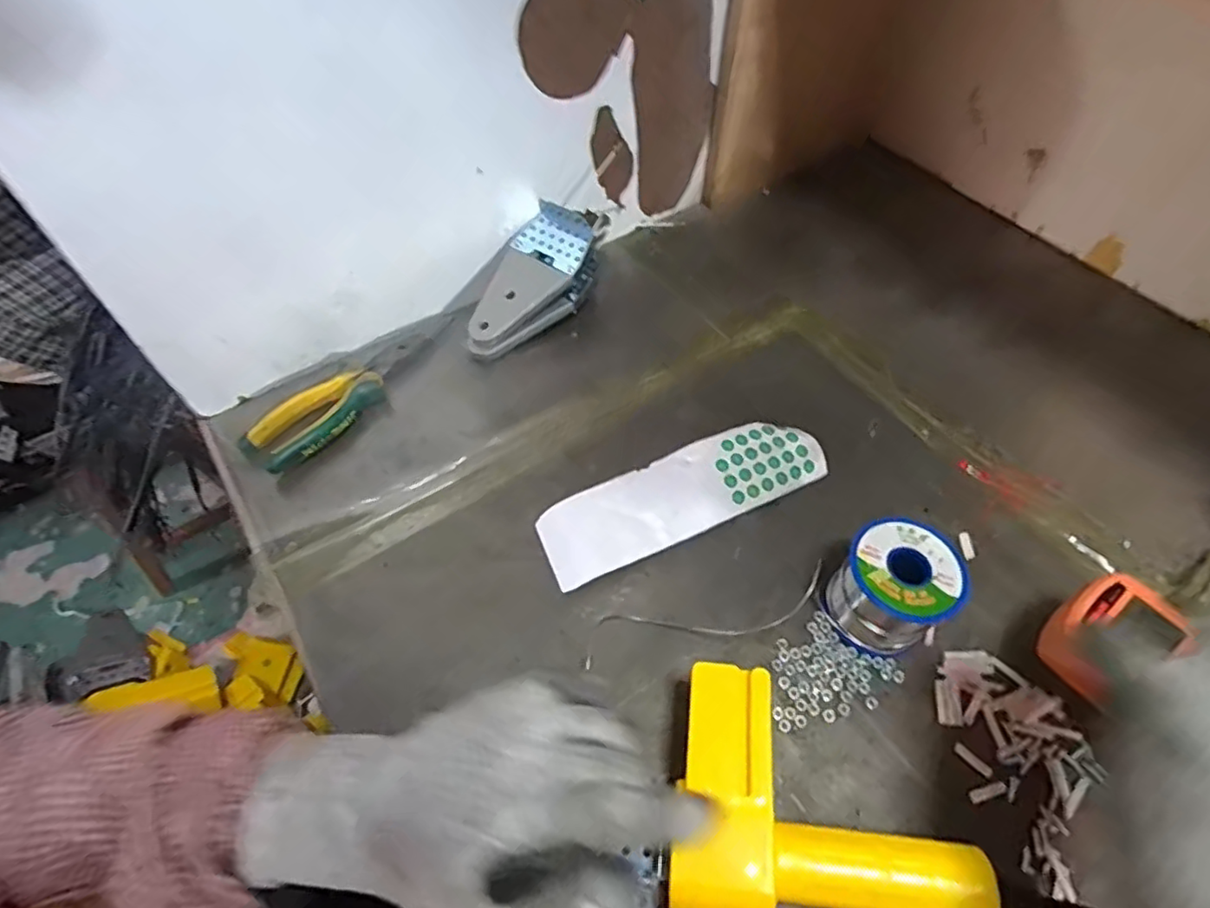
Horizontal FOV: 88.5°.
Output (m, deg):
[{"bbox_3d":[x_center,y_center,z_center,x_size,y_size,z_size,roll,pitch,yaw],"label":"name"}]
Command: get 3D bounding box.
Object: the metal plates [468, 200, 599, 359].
[{"bbox_3d":[-0.067,-0.146,0.561,0.073,0.050,0.154,29,77,19],"label":"metal plates"}]

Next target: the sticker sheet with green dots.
[{"bbox_3d":[0.060,0.028,0.453,0.218,0.022,0.061,-21,57,-15],"label":"sticker sheet with green dots"}]

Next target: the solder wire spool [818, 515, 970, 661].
[{"bbox_3d":[0.179,0.084,0.389,0.063,0.062,0.063,-39,63,-25],"label":"solder wire spool"}]

